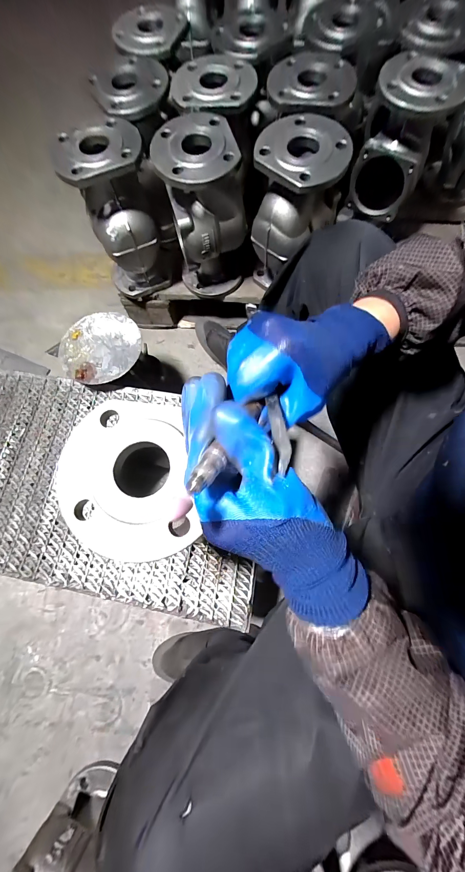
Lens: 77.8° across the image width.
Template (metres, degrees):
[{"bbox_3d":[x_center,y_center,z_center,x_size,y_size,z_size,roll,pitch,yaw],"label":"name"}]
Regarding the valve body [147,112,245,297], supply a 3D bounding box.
[{"bbox_3d":[-0.053,-0.452,0.624,0.159,0.284,0.141,-3,73,1],"label":"valve body"}]

